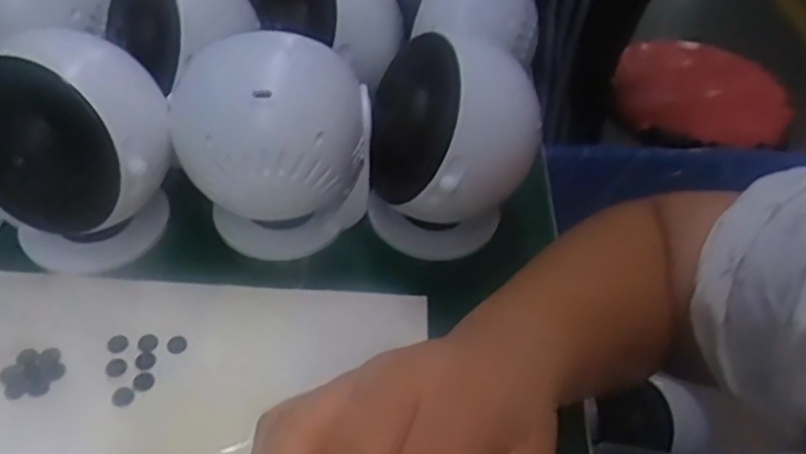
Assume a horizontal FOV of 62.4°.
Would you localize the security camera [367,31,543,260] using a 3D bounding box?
[{"bbox_3d":[0.027,-0.037,0.383,0.091,0.119,0.076,11,46,6],"label":"security camera"}]

